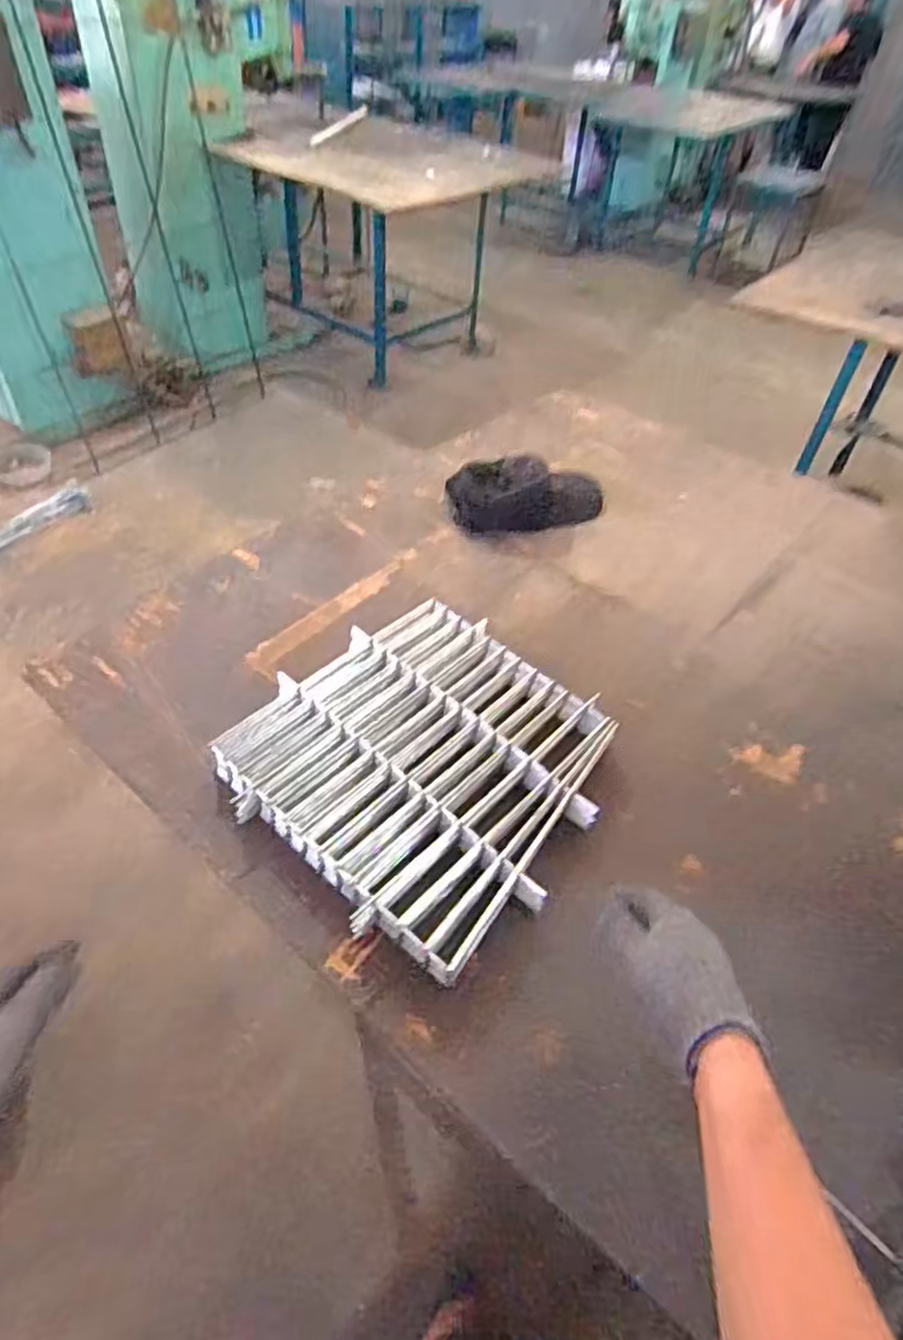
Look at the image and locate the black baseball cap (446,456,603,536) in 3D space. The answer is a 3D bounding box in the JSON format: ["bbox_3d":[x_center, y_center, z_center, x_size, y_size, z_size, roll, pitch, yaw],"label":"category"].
[{"bbox_3d":[0.125,-0.305,1.187,0.262,0.070,0.159,-10,47,-15],"label":"black baseball cap"}]

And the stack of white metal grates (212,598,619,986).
[{"bbox_3d":[-0.021,0.099,0.808,0.363,0.052,0.376,34,54,25],"label":"stack of white metal grates"}]

